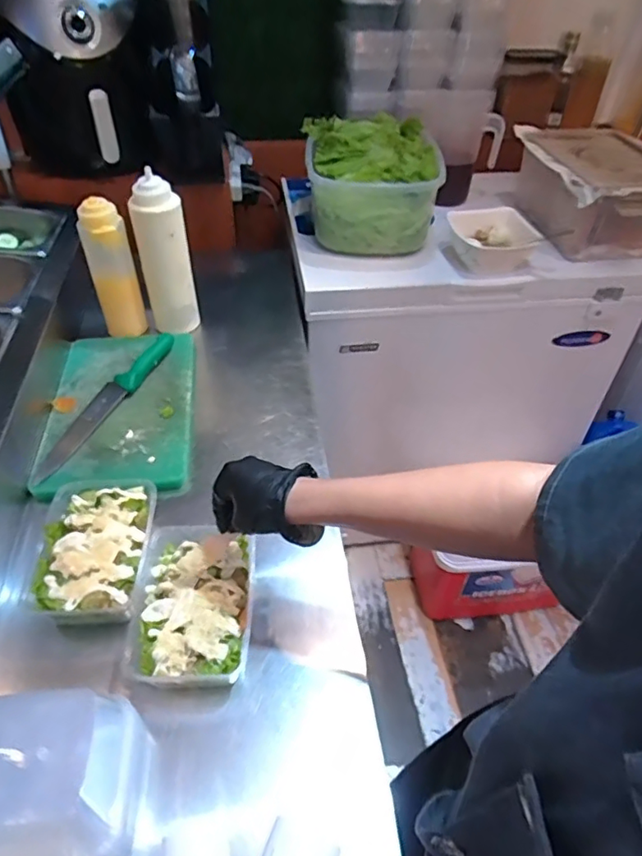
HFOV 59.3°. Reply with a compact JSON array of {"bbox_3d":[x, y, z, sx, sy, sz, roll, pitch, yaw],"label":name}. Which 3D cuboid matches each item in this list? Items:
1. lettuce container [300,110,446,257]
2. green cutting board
[{"bbox_3d":[0.098,-0.474,1.102,0.245,0.169,0.258,-2,44,-4],"label":"lettuce container"},{"bbox_3d":[-0.290,-0.038,0.828,0.201,0.028,0.334,-5,44,-7],"label":"green cutting board"}]

